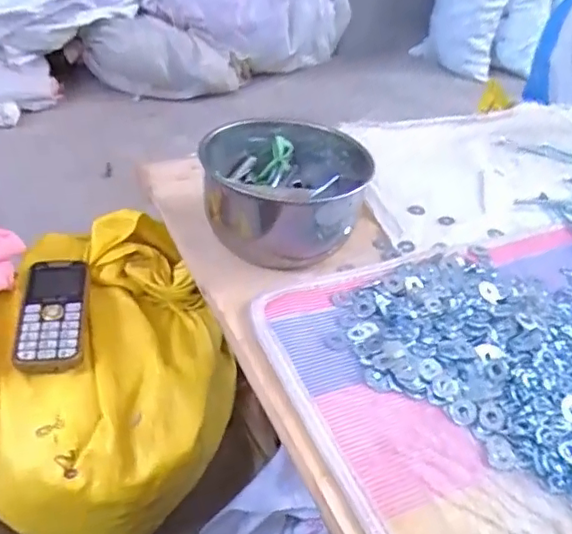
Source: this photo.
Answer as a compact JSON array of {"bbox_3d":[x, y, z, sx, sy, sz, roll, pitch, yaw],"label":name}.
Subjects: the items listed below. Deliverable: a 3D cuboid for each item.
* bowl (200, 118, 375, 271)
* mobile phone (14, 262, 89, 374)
[{"bbox_3d":[-0.002,-0.082,0.599,0.152,0.080,0.181,3,38,-7],"label":"bowl"},{"bbox_3d":[-0.216,0.041,0.539,0.058,0.014,0.125,-5,47,-12],"label":"mobile phone"}]

